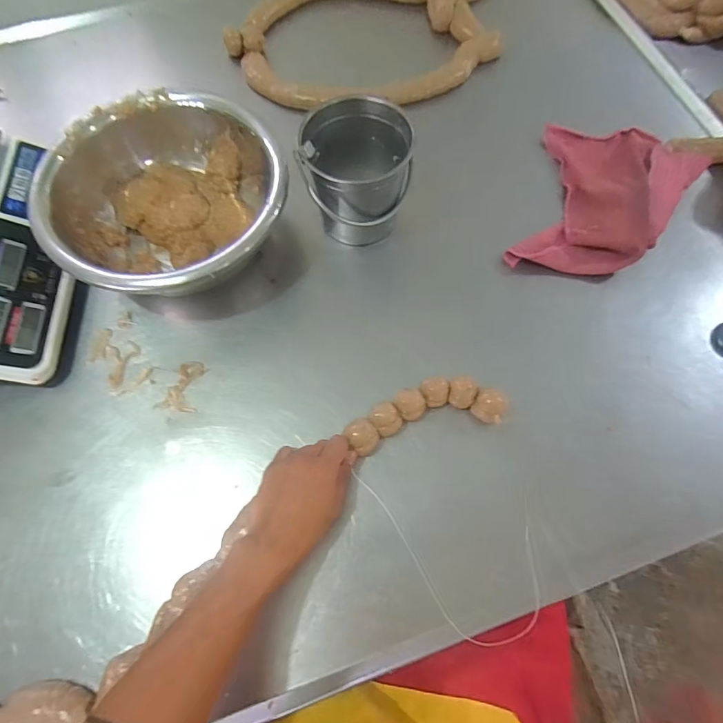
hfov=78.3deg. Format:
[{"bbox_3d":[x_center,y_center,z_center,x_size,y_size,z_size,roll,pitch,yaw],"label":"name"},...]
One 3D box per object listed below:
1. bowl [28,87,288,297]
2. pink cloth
[{"bbox_3d":[-0.240,-0.195,0.574,0.276,0.118,0.276,0,69,0],"label":"bowl"},{"bbox_3d":[0.335,-0.236,0.619,0.206,0.059,0.291,30,72,11],"label":"pink cloth"}]

